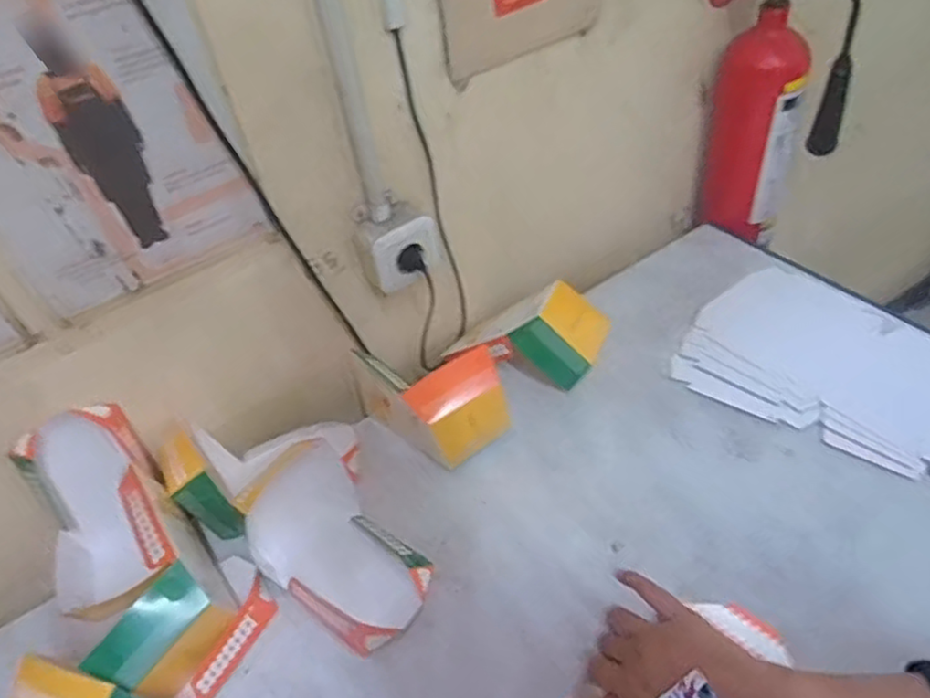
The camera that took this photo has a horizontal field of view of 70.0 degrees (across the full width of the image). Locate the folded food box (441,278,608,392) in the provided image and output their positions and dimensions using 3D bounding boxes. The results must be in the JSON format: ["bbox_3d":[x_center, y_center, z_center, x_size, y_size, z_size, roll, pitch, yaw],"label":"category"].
[{"bbox_3d":[0.079,-0.006,0.849,0.170,0.115,0.104,-29,17,41],"label":"folded food box"}]

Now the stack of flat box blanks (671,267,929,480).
[{"bbox_3d":[0.447,0.014,0.804,0.320,0.021,0.249,24,53,30],"label":"stack of flat box blanks"}]

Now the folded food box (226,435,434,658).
[{"bbox_3d":[-0.133,0.199,0.665,0.123,0.034,0.215,-35,49,-25],"label":"folded food box"}]

